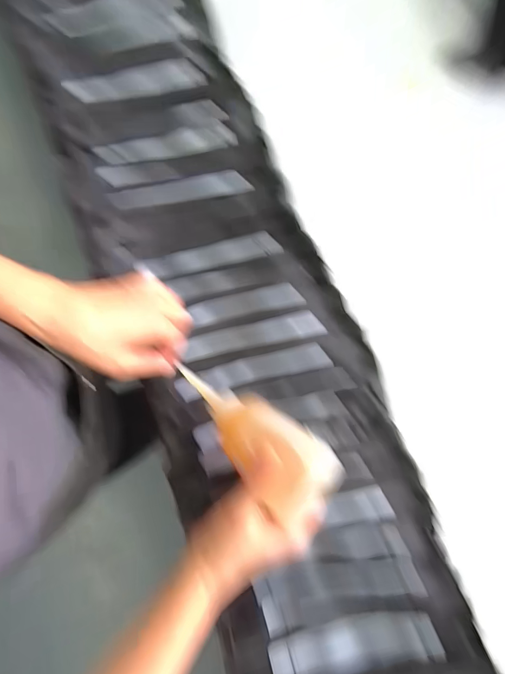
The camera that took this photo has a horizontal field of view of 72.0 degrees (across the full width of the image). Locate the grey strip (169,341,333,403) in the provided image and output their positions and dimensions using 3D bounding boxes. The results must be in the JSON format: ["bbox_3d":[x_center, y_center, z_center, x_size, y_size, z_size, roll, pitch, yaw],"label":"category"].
[{"bbox_3d":[0.000,0.037,0.374,0.161,0.008,0.028,-14,81,2],"label":"grey strip"}]

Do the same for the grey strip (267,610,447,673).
[{"bbox_3d":[0.097,0.299,0.332,0.157,0.016,0.041,-13,81,2],"label":"grey strip"}]

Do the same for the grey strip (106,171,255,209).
[{"bbox_3d":[-0.082,-0.171,0.406,0.157,0.019,0.031,-11,81,3],"label":"grey strip"}]

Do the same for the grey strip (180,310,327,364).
[{"bbox_3d":[-0.001,-0.001,0.380,0.150,0.009,0.029,-13,75,3],"label":"grey strip"}]

